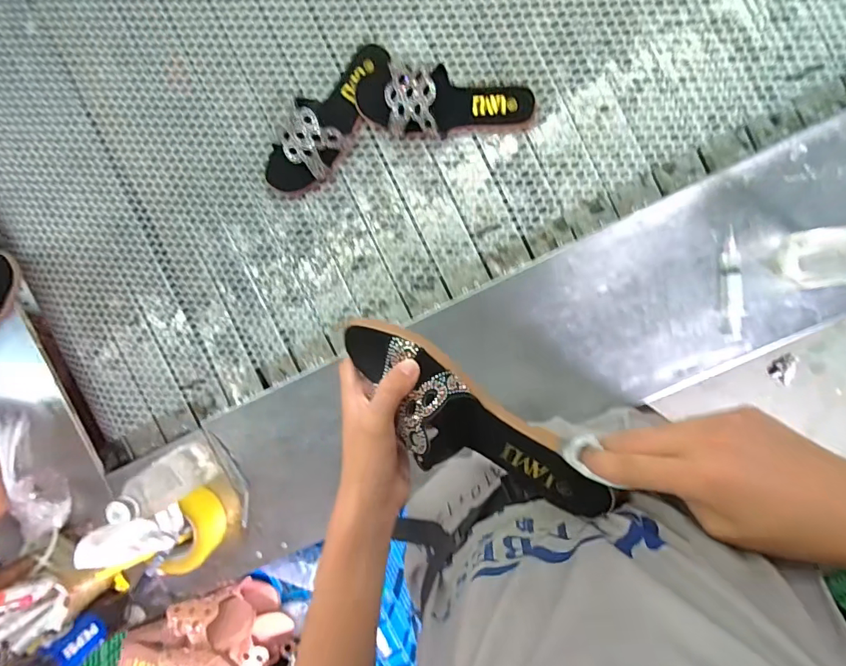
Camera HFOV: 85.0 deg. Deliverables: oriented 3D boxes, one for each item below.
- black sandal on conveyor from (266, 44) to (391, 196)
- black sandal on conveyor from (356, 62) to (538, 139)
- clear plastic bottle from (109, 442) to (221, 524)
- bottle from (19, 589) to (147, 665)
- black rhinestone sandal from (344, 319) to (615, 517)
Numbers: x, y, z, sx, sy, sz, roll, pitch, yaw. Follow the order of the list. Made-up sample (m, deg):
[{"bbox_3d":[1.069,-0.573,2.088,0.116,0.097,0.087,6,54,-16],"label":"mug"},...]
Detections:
[{"bbox_3d":[-0.136,-0.301,0.650,0.078,0.067,0.238,41,97,2],"label":"black sandal on conveyor"},{"bbox_3d":[0.034,-0.317,0.637,0.241,0.074,0.082,1,94,-7],"label":"black sandal on conveyor"},{"bbox_3d":[-0.361,0.211,0.631,0.065,0.165,0.063,-29,90,7],"label":"clear plastic bottle"},{"bbox_3d":[-0.504,0.457,0.652,0.070,0.244,0.051,45,97,2],"label":"bottle"},{"bbox_3d":[0.026,0.084,0.378,0.239,0.065,0.107,40,141,11],"label":"black rhinestone sandal"}]

